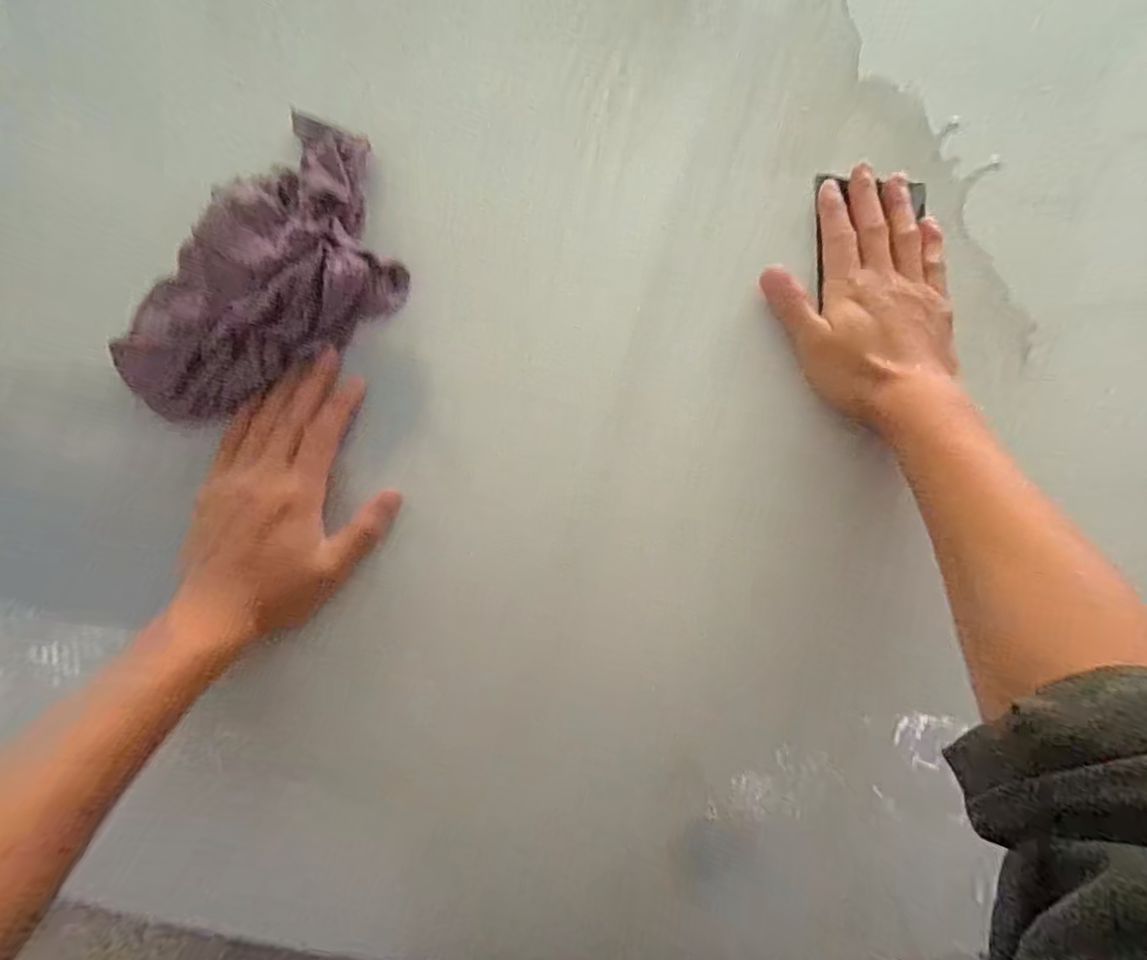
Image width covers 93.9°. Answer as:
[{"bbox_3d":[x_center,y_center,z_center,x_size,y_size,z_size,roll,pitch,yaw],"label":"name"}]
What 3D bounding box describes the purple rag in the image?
[{"bbox_3d":[-0.185,-0.125,0.325,0.113,0.051,0.204,35,80,8],"label":"purple rag"}]

